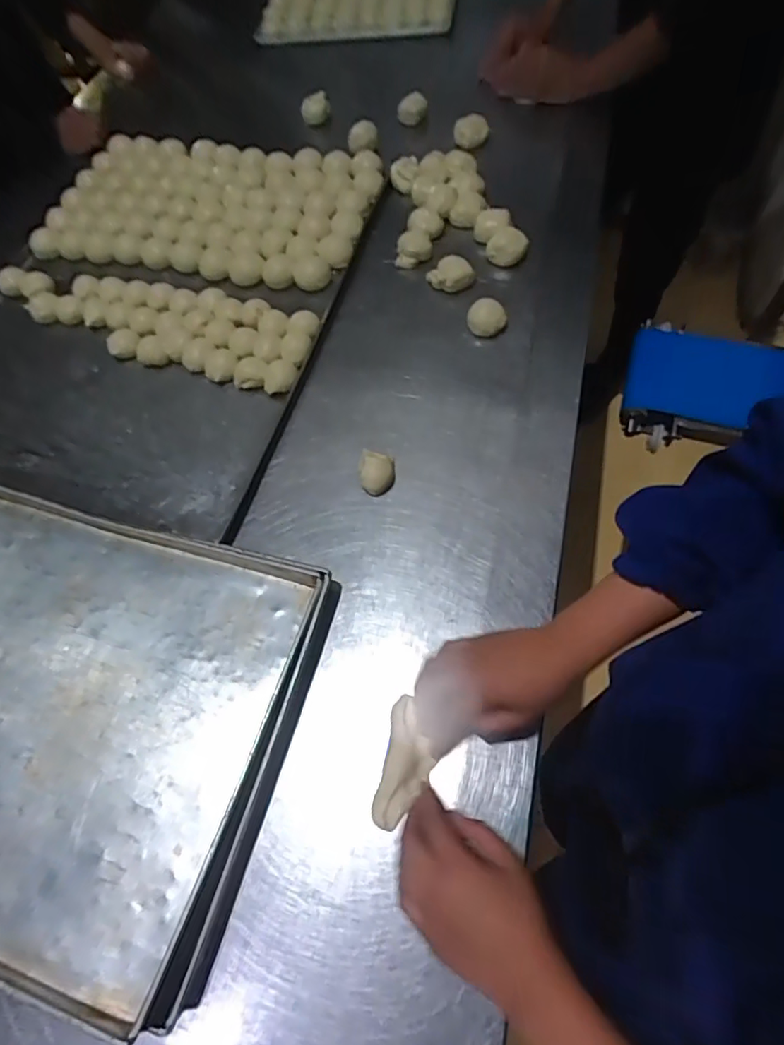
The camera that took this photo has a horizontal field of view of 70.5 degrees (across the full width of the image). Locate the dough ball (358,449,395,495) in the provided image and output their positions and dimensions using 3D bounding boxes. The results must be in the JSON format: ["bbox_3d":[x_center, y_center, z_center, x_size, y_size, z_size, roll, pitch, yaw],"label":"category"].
[{"bbox_3d":[-0.018,-0.059,0.638,0.039,0.025,0.053,-5,63,3],"label":"dough ball"}]

